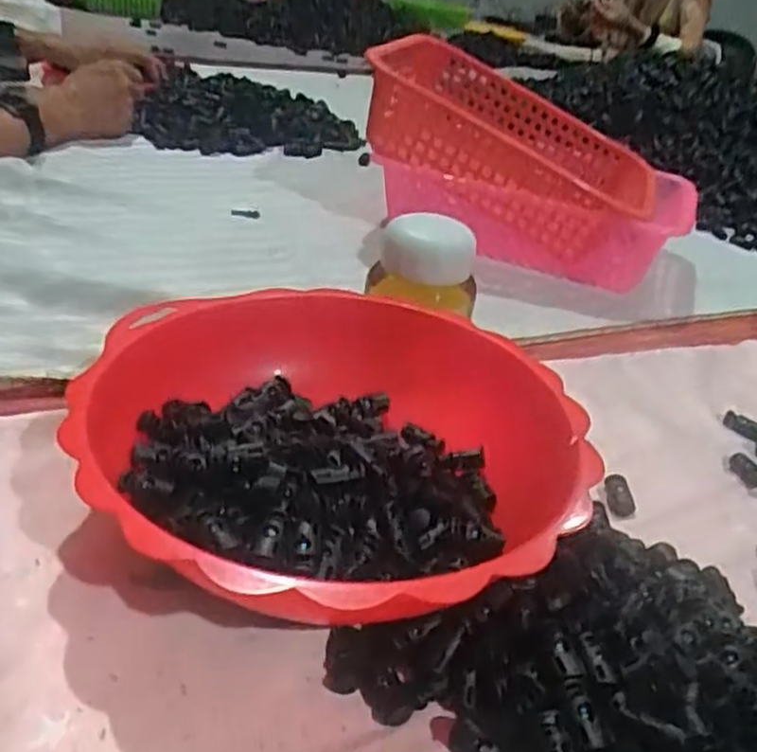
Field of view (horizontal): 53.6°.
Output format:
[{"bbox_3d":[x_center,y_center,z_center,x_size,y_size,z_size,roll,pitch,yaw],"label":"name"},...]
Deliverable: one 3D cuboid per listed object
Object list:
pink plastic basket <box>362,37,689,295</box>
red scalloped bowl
[{"bbox_3d":[0.149,-0.212,0.744,0.301,0.162,0.213,13,30,9],"label":"pink plastic basket"},{"bbox_3d":[-0.034,0.043,0.375,0.235,0.073,0.215,6,30,-3],"label":"red scalloped bowl"}]

